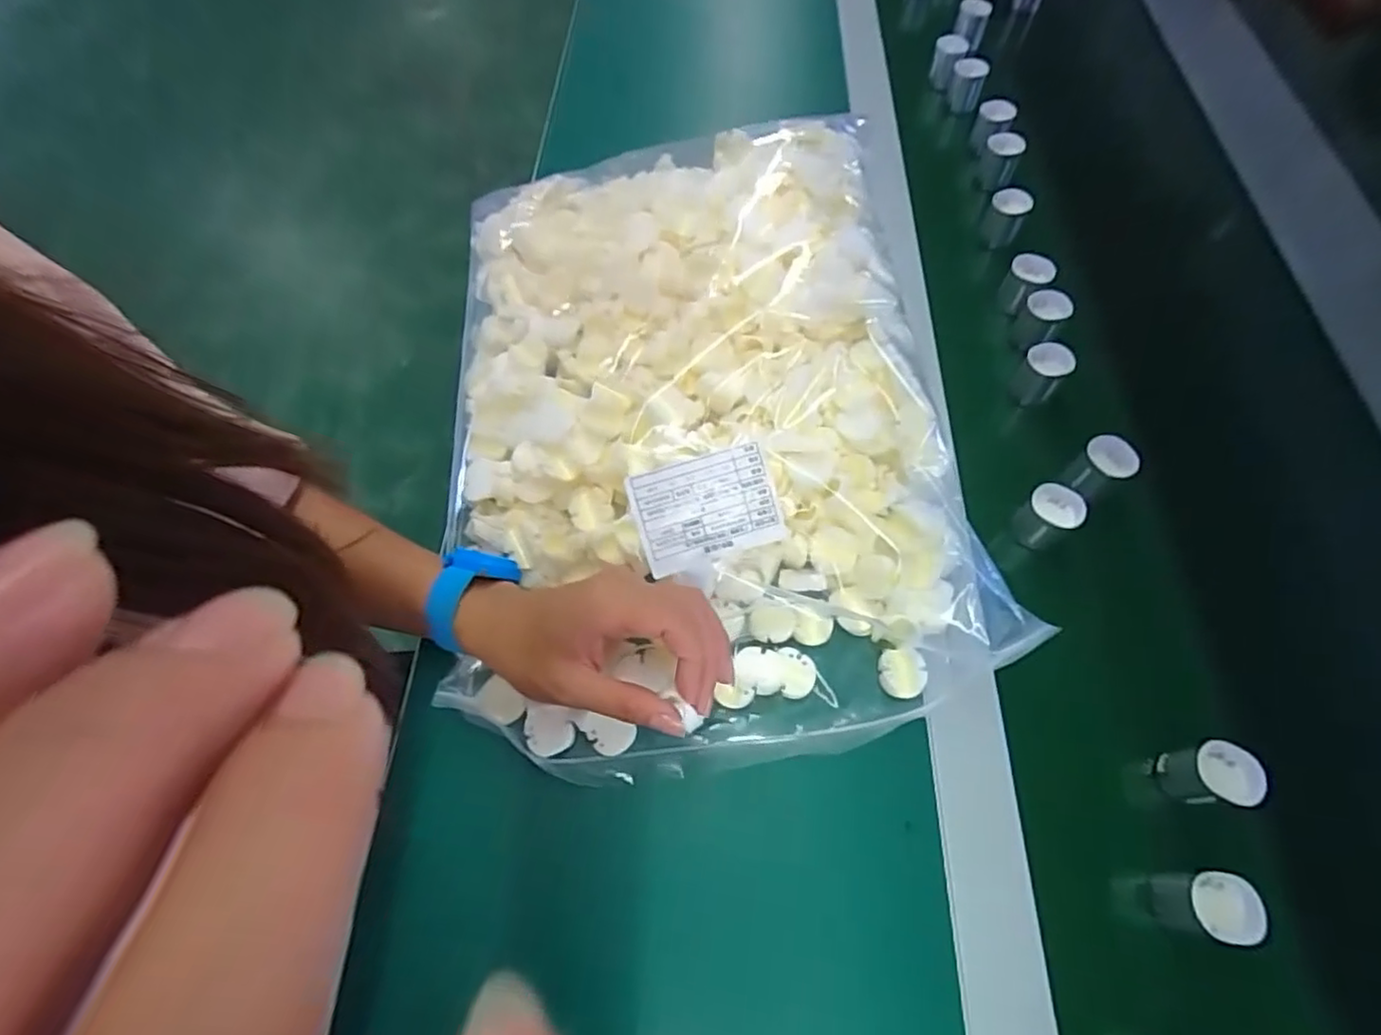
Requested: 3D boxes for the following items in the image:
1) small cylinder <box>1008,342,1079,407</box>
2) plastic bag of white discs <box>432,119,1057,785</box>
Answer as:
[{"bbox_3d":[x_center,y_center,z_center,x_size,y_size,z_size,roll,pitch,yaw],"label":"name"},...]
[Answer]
[{"bbox_3d":[0.248,-0.100,0.459,0.029,0.043,0.028,-1,64,3],"label":"small cylinder"},{"bbox_3d":[-0.006,-0.081,0.414,0.304,0.088,0.437,-11,64,-2],"label":"plastic bag of white discs"}]

